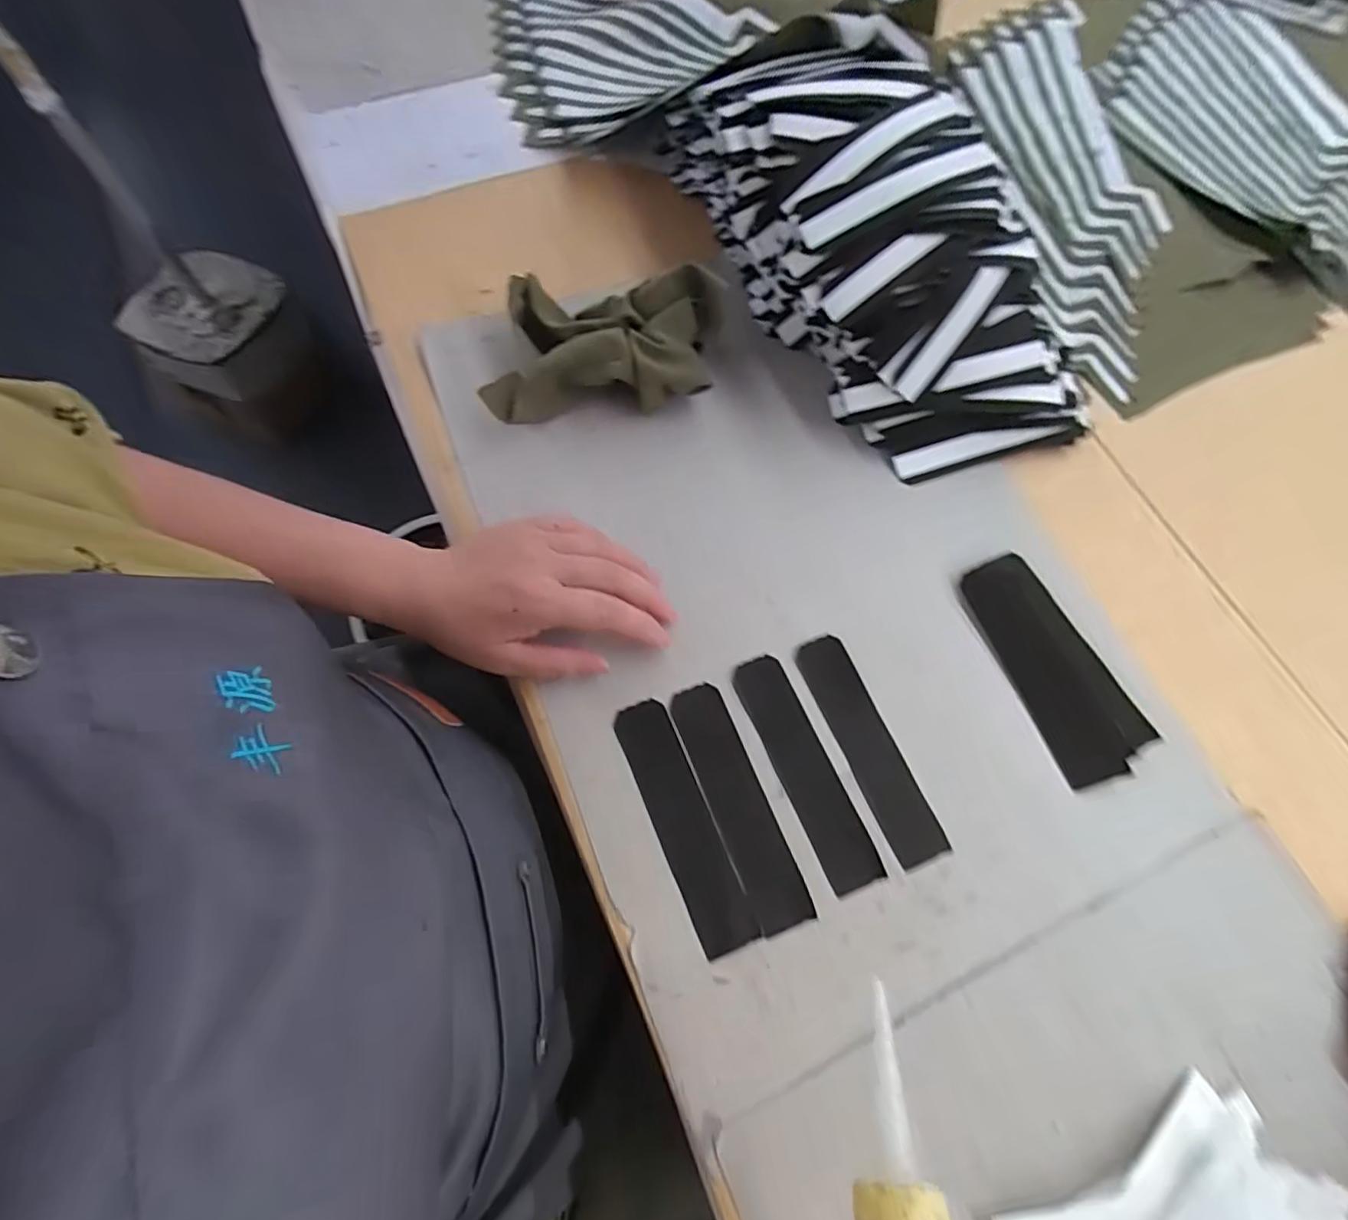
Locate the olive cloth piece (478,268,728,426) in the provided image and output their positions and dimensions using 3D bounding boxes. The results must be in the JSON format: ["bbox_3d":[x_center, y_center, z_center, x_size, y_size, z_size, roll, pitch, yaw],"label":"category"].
[{"bbox_3d":[-0.047,-0.184,0.423,0.157,0.053,0.108,-1,69,-3],"label":"olive cloth piece"}]

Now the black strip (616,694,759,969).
[{"bbox_3d":[0.004,0.118,0.345,0.031,0.004,0.137,-22,73,-9],"label":"black strip"}]

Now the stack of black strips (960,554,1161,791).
[{"bbox_3d":[0.241,0.032,0.386,0.059,0.005,0.143,-20,72,-10],"label":"stack of black strips"}]

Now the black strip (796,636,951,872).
[{"bbox_3d":[0.117,0.081,0.369,0.035,0.005,0.137,-19,71,-17],"label":"black strip"}]

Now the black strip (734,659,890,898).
[{"bbox_3d":[0.076,0.093,0.360,0.032,0.004,0.137,-22,72,-11],"label":"black strip"}]

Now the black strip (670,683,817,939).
[{"bbox_3d":[0.036,0.108,0.348,0.031,0.005,0.137,-20,71,-10],"label":"black strip"}]

